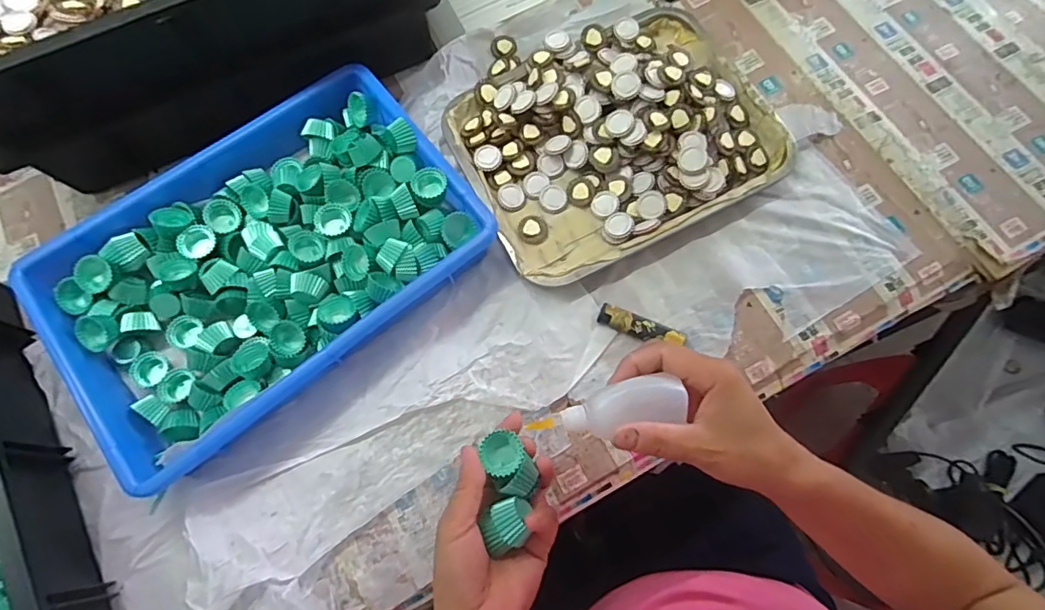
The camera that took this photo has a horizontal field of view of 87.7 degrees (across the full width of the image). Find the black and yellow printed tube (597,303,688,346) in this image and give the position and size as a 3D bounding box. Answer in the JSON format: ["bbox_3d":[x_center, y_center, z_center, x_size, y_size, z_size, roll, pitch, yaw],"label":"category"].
[{"bbox_3d":[0.109,0.021,0.496,0.079,0.010,0.020,22,77,5],"label":"black and yellow printed tube"}]

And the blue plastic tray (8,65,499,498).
[{"bbox_3d":[-0.232,-0.044,0.494,0.359,0.041,0.243,-38,80,-9],"label":"blue plastic tray"}]

